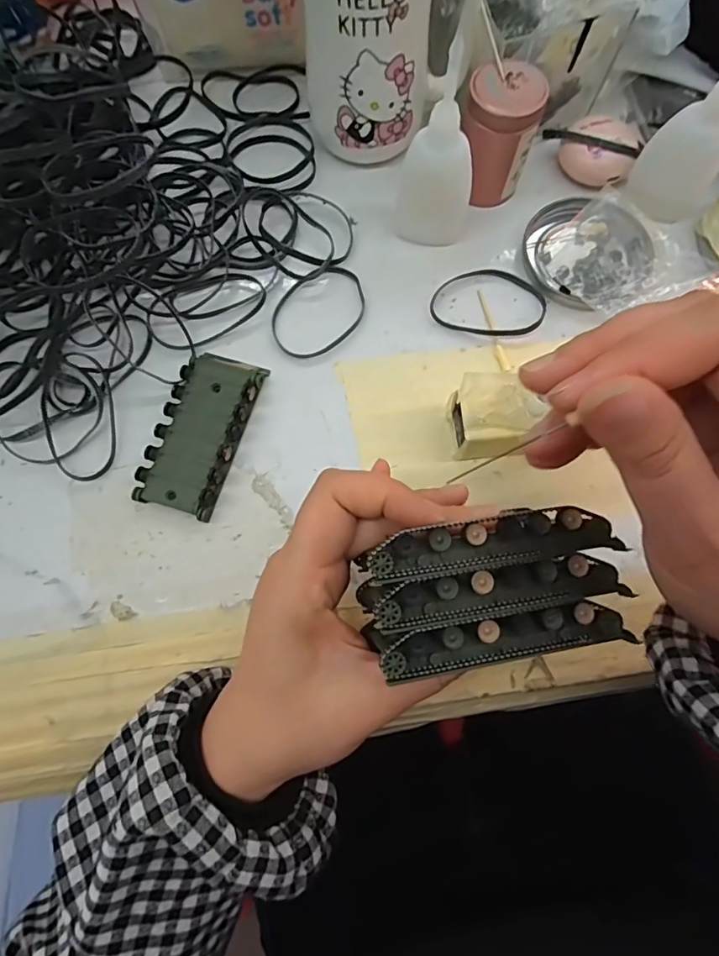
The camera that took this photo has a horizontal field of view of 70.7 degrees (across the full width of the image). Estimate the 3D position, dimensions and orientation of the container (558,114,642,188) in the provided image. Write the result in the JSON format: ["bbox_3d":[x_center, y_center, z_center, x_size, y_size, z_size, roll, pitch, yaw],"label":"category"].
[{"bbox_3d":[0.159,-0.217,0.336,0.047,0.018,0.044,0,74,0],"label":"container"}]

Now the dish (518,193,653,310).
[{"bbox_3d":[0.143,-0.144,0.321,0.077,0.009,0.079,0,74,0],"label":"dish"}]

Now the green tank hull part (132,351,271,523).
[{"bbox_3d":[-0.089,-0.028,0.287,0.043,0.014,0.094,17,75,5],"label":"green tank hull part"}]

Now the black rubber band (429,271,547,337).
[{"bbox_3d":[0.081,-0.110,0.315,0.071,0.004,0.046,12,75,3],"label":"black rubber band"}]

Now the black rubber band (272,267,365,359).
[{"bbox_3d":[-0.025,-0.104,0.314,0.048,0.005,0.067,44,80,7],"label":"black rubber band"}]

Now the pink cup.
[{"bbox_3d":[0.085,-0.212,0.313,0.044,0.061,0.042,0,74,0],"label":"pink cup"}]

